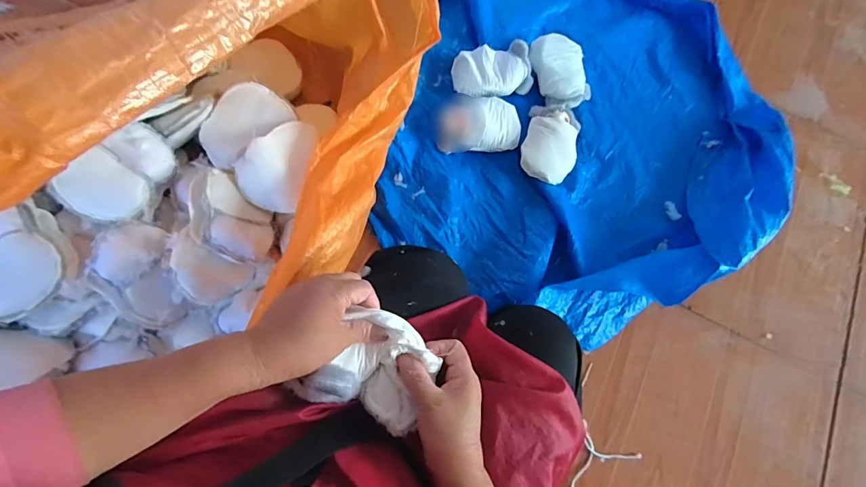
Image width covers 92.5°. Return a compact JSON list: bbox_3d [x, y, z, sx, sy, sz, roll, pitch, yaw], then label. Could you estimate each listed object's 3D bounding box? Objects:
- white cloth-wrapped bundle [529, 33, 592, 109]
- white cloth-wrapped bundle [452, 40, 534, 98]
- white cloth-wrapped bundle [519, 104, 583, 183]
[{"bbox_3d":[0.301,-0.404,0.980,0.125,0.062,0.176,-18,74,-9],"label":"white cloth-wrapped bundle"},{"bbox_3d":[0.138,-0.397,0.969,0.181,0.059,0.112,-6,73,-6],"label":"white cloth-wrapped bundle"},{"bbox_3d":[0.264,-0.226,0.925,0.117,0.056,0.185,16,72,1],"label":"white cloth-wrapped bundle"}]

